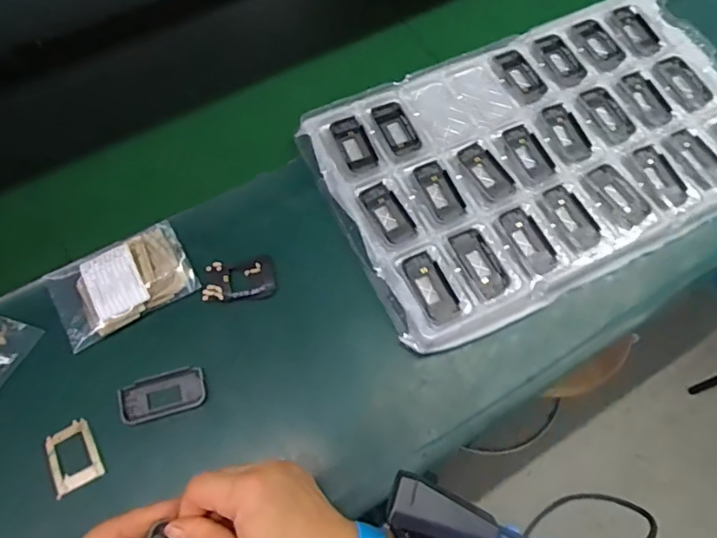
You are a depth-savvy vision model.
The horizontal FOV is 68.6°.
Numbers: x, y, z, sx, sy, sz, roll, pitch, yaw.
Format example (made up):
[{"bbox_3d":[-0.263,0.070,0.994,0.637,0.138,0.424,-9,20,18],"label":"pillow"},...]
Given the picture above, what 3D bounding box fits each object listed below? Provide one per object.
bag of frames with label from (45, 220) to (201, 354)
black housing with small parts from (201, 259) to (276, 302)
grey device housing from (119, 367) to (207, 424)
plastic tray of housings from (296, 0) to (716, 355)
[{"bbox_3d":[-0.239,0.012,0.532,0.131,0.024,0.083,-26,67,-12],"label":"bag of frames with label"},{"bbox_3d":[-0.123,0.011,0.537,0.072,0.017,0.041,-8,64,-4],"label":"black housing with small parts"},{"bbox_3d":[-0.184,0.118,0.496,0.079,0.012,0.040,-15,65,-8],"label":"grey device housing"},{"bbox_3d":[0.214,-0.144,0.586,0.499,0.029,0.308,-24,67,-11],"label":"plastic tray of housings"}]

